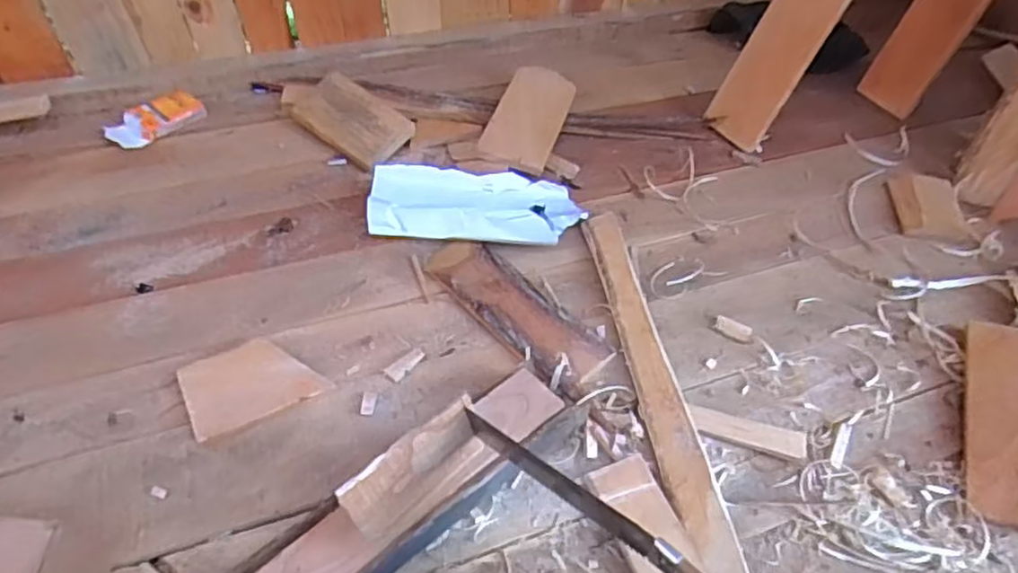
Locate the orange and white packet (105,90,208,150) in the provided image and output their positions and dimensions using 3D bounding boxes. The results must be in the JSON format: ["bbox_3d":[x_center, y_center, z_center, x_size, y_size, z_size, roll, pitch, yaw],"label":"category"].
[{"bbox_3d":[-0.478,-0.226,0.947,0.063,0.018,0.124,39,58,23],"label":"orange and white packet"}]

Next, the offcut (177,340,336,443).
[{"bbox_3d":[-0.266,0.097,0.721,0.129,0.012,0.088,-21,56,-20],"label":"offcut"}]

